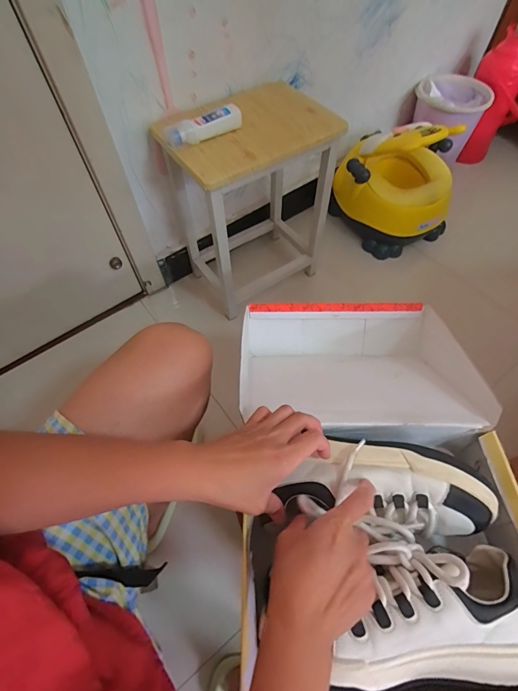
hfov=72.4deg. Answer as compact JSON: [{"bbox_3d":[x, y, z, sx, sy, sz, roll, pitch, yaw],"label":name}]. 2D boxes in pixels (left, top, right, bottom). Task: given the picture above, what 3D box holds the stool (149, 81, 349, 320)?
[{"bbox_3d":[-0.025,-0.331,0.867,0.315,0.459,0.239,-27,63,-14],"label":"stool"}]

